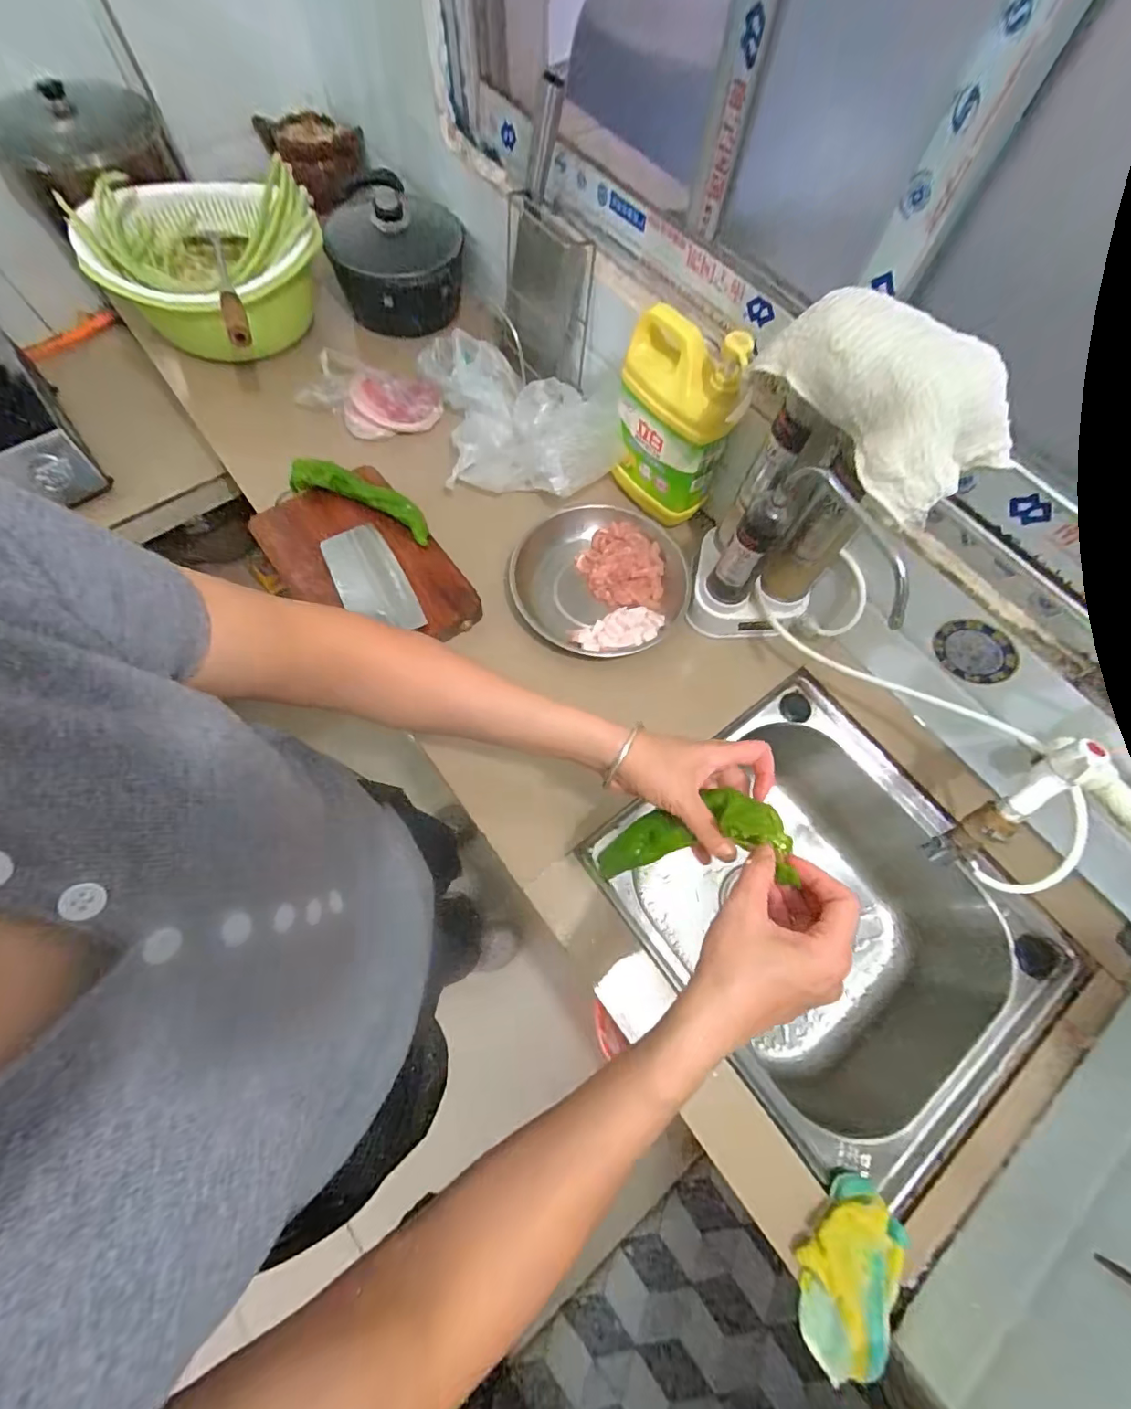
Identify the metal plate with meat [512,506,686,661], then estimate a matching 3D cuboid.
[{"bbox_3d":[0.044,-0.158,0.688,0.220,0.056,0.228,1,69,-2],"label":"metal plate with meat"}]

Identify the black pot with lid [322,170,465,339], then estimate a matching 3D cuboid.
[{"bbox_3d":[-0.274,-0.731,0.852,0.203,0.158,0.262,-4,70,-4],"label":"black pot with lid"}]

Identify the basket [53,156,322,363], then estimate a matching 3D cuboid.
[{"bbox_3d":[-0.491,-0.616,0.739,0.318,0.159,0.250,27,71,8],"label":"basket"}]

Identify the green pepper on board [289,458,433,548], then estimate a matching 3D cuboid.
[{"bbox_3d":[-0.266,-0.268,0.670,0.199,0.036,0.044,28,71,8],"label":"green pepper on board"}]

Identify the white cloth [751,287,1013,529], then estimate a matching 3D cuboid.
[{"bbox_3d":[0.256,-0.246,0.412,0.091,0.070,0.187,-33,74,-13],"label":"white cloth"}]

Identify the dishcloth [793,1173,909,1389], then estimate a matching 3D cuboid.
[{"bbox_3d":[0.235,0.476,0.437,0.072,0.036,0.123,30,71,9],"label":"dishcloth"}]

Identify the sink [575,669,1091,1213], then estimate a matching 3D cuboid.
[{"bbox_3d":[0.288,0.248,0.638,0.378,0.182,0.425,-35,74,-14],"label":"sink"}]

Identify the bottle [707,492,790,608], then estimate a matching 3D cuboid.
[{"bbox_3d":[0.196,-0.163,0.569,0.044,0.163,0.043,32,71,10],"label":"bottle"}]

